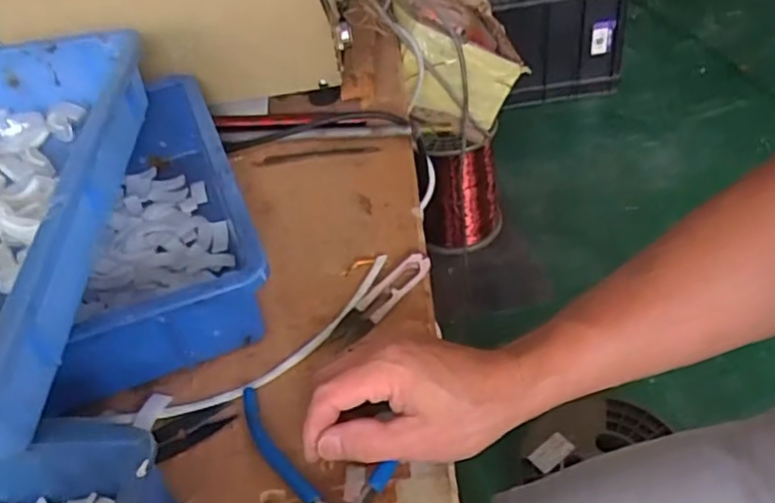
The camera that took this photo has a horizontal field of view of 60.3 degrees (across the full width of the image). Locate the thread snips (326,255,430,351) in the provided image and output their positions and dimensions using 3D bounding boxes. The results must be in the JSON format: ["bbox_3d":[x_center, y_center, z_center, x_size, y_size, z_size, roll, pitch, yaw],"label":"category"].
[{"bbox_3d":[-0.007,0.035,0.489,0.021,0.015,0.101,31,54,33],"label":"thread snips"}]

